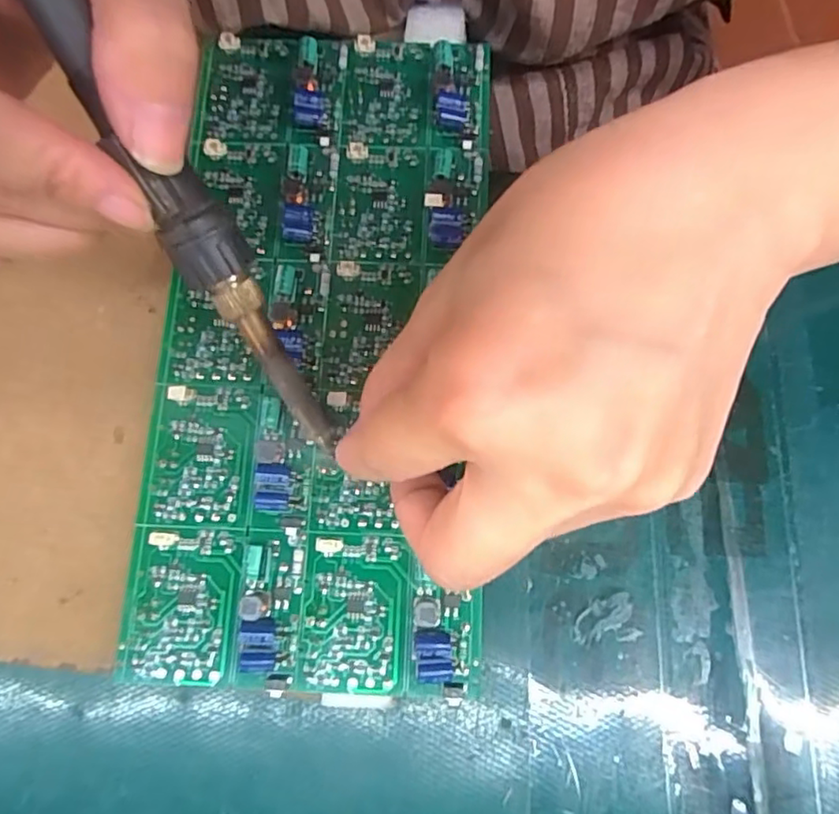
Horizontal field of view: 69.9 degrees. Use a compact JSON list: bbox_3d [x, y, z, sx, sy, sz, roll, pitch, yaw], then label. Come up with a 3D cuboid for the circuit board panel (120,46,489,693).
[{"bbox_3d":[-0.032,-0.027,0.199,0.105,0.008,0.225,4,77,3],"label":"circuit board panel"}]

